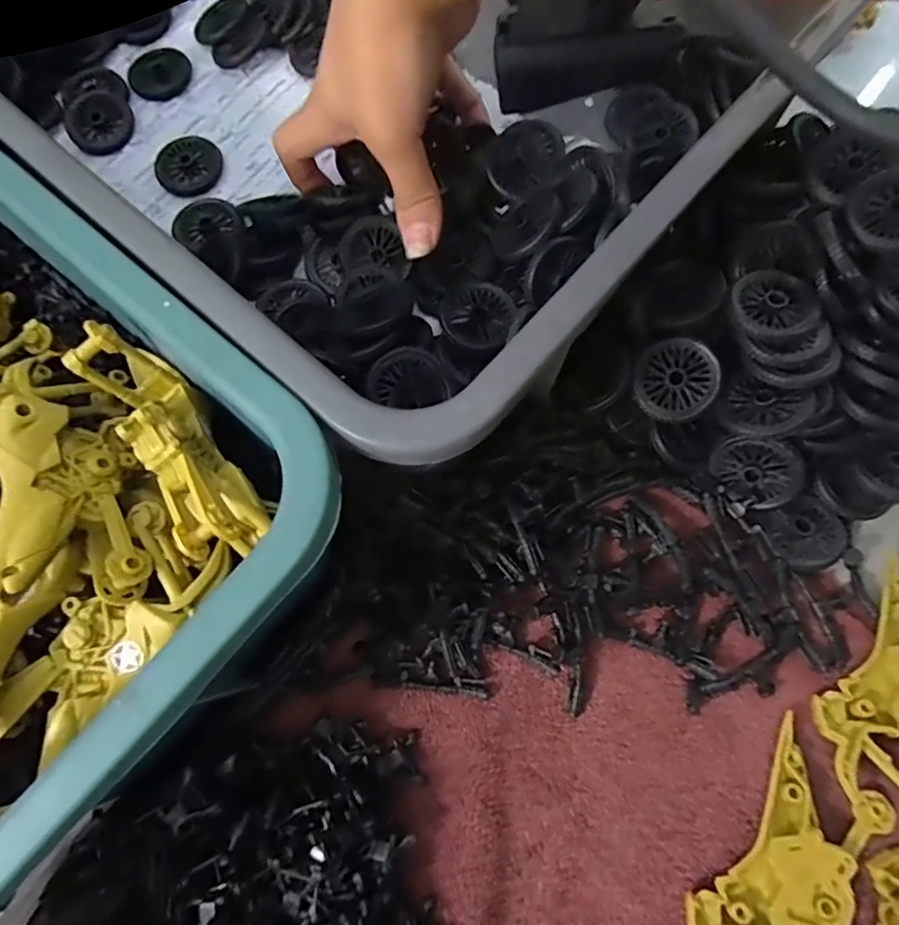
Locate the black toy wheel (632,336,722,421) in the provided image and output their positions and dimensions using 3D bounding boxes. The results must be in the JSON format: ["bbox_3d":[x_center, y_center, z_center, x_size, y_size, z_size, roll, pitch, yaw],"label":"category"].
[{"bbox_3d":[0.104,-0.038,0.260,0.036,0.008,0.036,1,94,18],"label":"black toy wheel"}]

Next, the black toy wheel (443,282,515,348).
[{"bbox_3d":[0.014,-0.069,0.272,0.032,0.010,0.035,0,72,0],"label":"black toy wheel"}]

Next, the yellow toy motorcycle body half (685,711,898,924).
[{"bbox_3d":[0.126,0.159,0.215,0.047,0.018,0.095,34,75,10],"label":"yellow toy motorcycle body half"}]

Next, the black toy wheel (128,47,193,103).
[{"bbox_3d":[-0.177,-0.239,0.348,0.037,0.005,0.038,0,72,0],"label":"black toy wheel"}]

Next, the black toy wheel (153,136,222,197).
[{"bbox_3d":[-0.150,-0.172,0.328,0.036,0.007,0.037,0,72,0],"label":"black toy wheel"}]

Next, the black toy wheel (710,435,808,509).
[{"bbox_3d":[0.138,0.004,0.254,0.036,0.033,0.009,49,46,8],"label":"black toy wheel"}]

